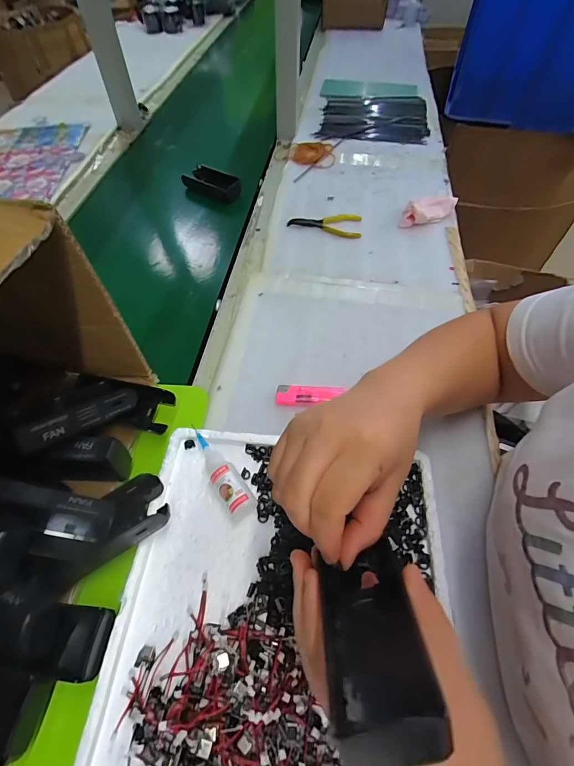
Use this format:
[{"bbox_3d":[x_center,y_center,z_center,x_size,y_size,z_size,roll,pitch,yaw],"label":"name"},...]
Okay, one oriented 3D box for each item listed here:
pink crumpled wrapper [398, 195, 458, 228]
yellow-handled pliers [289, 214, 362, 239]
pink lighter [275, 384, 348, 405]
[{"bbox_3d":[0.226,-0.281,0.600,0.096,0.032,0.035,-18,59,-12],"label":"pink crumpled wrapper"},{"bbox_3d":[0.061,-0.257,0.598,0.116,0.007,0.057,9,57,5],"label":"yellow-handled pliers"},{"bbox_3d":[0.027,0.014,0.413,0.076,0.009,0.022,2,56,0],"label":"pink lighter"}]

